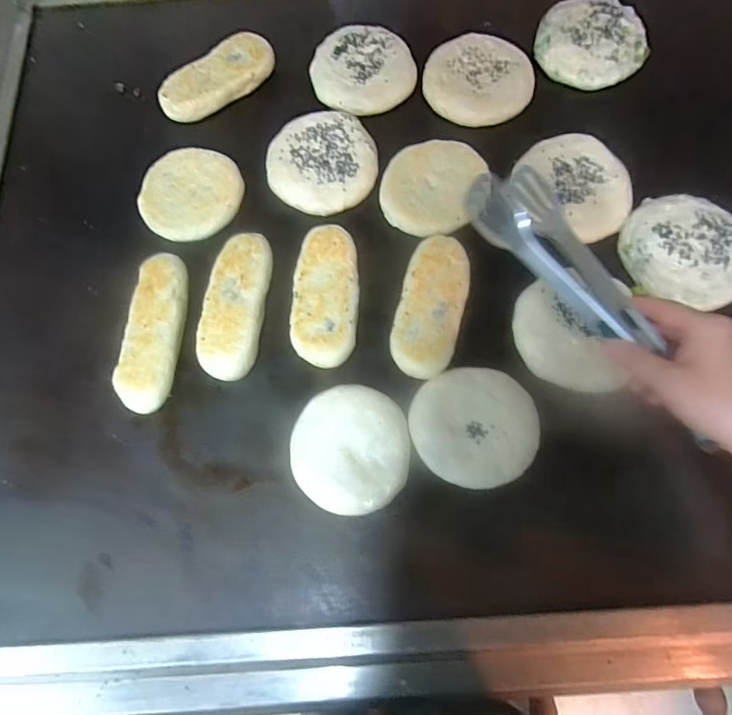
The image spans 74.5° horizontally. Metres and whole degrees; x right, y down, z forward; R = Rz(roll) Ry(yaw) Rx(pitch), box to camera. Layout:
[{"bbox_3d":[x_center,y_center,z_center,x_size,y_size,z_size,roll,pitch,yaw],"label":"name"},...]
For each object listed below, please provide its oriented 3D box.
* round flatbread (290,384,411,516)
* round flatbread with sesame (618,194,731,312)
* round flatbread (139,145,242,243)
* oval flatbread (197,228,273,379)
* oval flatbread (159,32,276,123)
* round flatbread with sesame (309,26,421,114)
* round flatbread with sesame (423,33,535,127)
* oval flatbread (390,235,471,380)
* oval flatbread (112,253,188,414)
[{"bbox_3d":[-0.014,0.084,0.443,0.104,0.026,0.111,-1,72,2],"label":"round flatbread"},{"bbox_3d":[0.319,-0.109,0.481,0.116,0.015,0.114,12,73,6],"label":"round flatbread with sesame"},{"bbox_3d":[-0.194,-0.181,0.529,0.101,0.023,0.110,-1,72,2],"label":"round flatbread"},{"bbox_3d":[-0.130,-0.051,0.486,0.058,0.031,0.149,6,73,4],"label":"oval flatbread"},{"bbox_3d":[-0.177,-0.330,0.574,0.142,0.028,0.063,-41,75,-10],"label":"oval flatbread"},{"bbox_3d":[-0.003,-0.343,0.575,0.118,0.023,0.116,-1,72,2],"label":"round flatbread with sesame"},{"bbox_3d":[0.130,-0.323,0.562,0.117,0.019,0.121,-1,72,2],"label":"round flatbread with sesame"},{"bbox_3d":[0.064,-0.051,0.469,0.061,0.012,0.142,13,73,6],"label":"oval flatbread"},{"bbox_3d":[-0.207,-0.026,0.476,0.050,0.032,0.157,4,73,3],"label":"oval flatbread"}]

